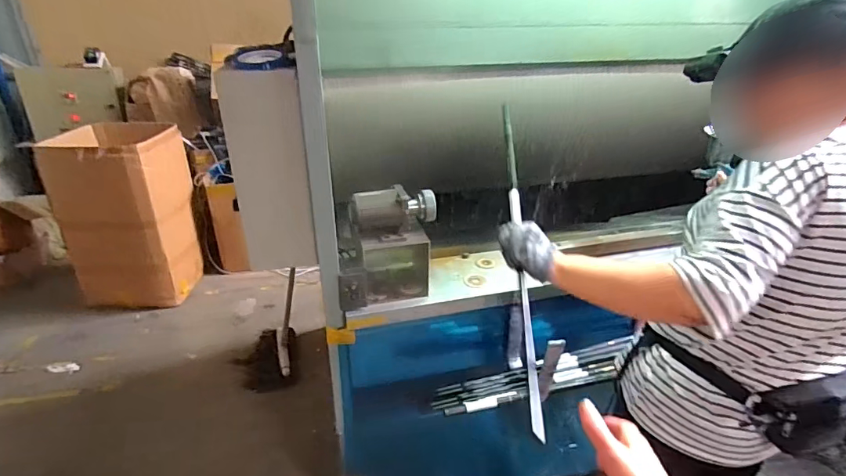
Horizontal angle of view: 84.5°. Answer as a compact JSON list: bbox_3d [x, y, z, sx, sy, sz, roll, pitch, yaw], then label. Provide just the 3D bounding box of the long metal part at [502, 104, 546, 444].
[{"bbox_3d":[0.157,-0.037,0.777,0.015,0.018,0.724,5,44,1],"label":"long metal part"}]

